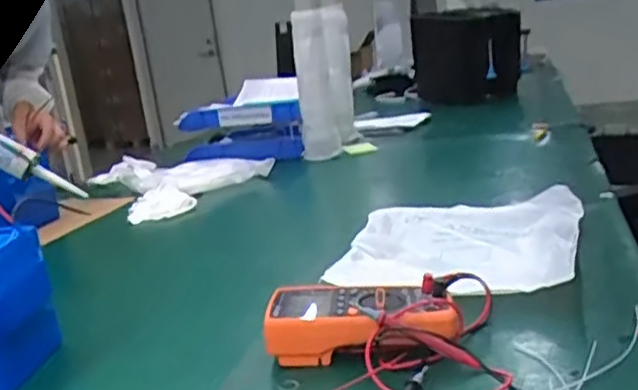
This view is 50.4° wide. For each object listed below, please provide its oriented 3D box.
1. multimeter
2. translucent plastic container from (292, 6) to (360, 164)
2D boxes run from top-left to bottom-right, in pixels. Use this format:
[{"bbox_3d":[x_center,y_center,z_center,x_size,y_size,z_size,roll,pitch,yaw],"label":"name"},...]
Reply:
[{"bbox_3d":[0.043,0.128,0.670,0.180,0.057,0.084,-5,14,9],"label":"multimeter"},{"bbox_3d":[0.017,-0.247,1.524,0.131,0.320,0.116,-8,14,1],"label":"translucent plastic container"}]

